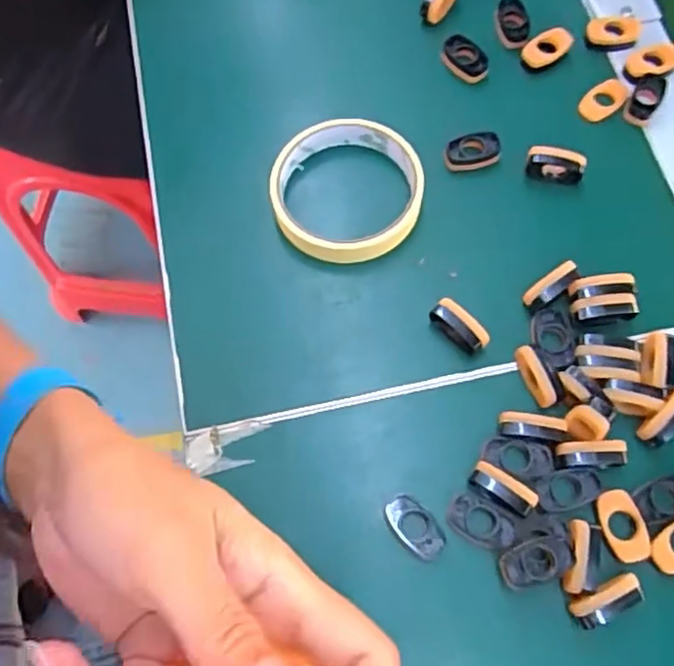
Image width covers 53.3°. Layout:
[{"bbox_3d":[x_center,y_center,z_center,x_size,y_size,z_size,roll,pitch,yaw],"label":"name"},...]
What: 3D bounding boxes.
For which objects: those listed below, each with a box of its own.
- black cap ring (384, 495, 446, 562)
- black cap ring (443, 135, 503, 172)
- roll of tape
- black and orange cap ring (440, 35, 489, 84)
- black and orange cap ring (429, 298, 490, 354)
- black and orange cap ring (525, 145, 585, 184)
[{"bbox_3d":[0.037,0.093,0.323,0.018,0.009,0.033,-41,72,-12],"label":"black cap ring"},{"bbox_3d":[0.080,-0.107,0.394,0.032,0.008,0.017,-8,69,0],"label":"black cap ring"},{"bbox_3d":[0.005,-0.082,0.387,0.085,0.025,0.084,-1,69,2],"label":"roll of tape"},{"bbox_3d":[0.080,-0.174,0.423,0.018,0.013,0.034,-34,71,-10],"label":"black and orange cap ring"},{"bbox_3d":[0.064,-0.002,0.355,0.031,0.017,0.014,42,76,16],"label":"black and orange cap ring"},{"bbox_3d":[0.128,-0.098,0.391,0.033,0.018,0.011,14,70,8],"label":"black and orange cap ring"}]

